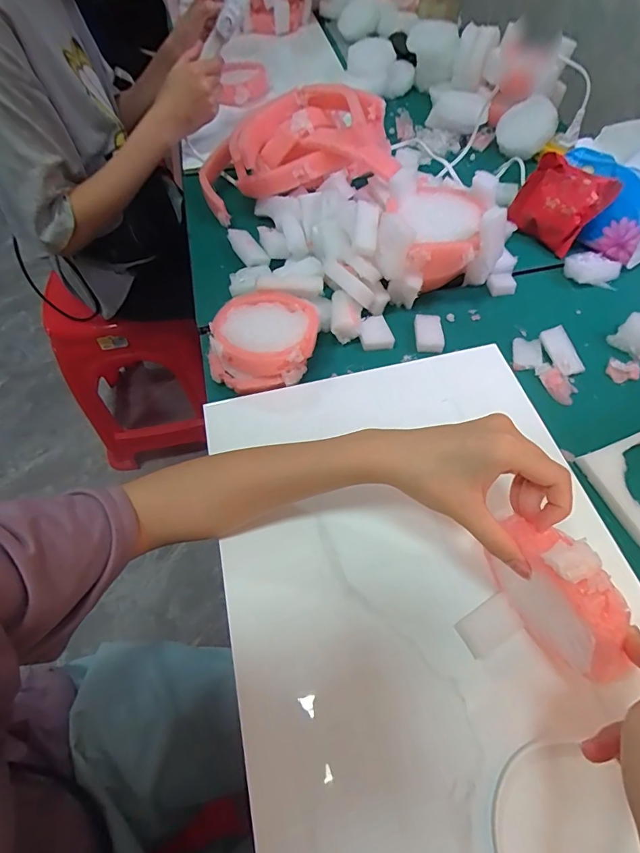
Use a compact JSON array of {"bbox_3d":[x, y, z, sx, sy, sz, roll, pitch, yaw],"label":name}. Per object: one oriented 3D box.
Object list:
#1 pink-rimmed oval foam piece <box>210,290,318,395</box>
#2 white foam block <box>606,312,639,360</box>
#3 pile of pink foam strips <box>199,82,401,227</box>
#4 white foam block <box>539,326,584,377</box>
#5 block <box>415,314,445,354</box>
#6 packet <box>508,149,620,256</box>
[{"bbox_3d":[-0.055,-0.085,0.437,0.107,0.056,0.094,1,57,2],"label":"pink-rimmed oval foam piece"},{"bbox_3d":[0.319,-0.091,0.445,0.015,0.039,0.041,2,41,-46],"label":"white foam block"},{"bbox_3d":[-0.033,-0.347,0.559,0.247,0.098,0.114,-3,57,0],"label":"pile of pink foam strips"},{"bbox_3d":[0.240,-0.075,0.439,0.024,0.011,0.052,-17,70,-8],"label":"white foam block"},{"bbox_3d":[0.113,-0.098,0.462,0.028,0.012,0.047,-2,57,1],"label":"block"},{"bbox_3d":[0.272,-0.259,0.512,0.025,0.082,0.091,-11,53,-48],"label":"packet"}]

